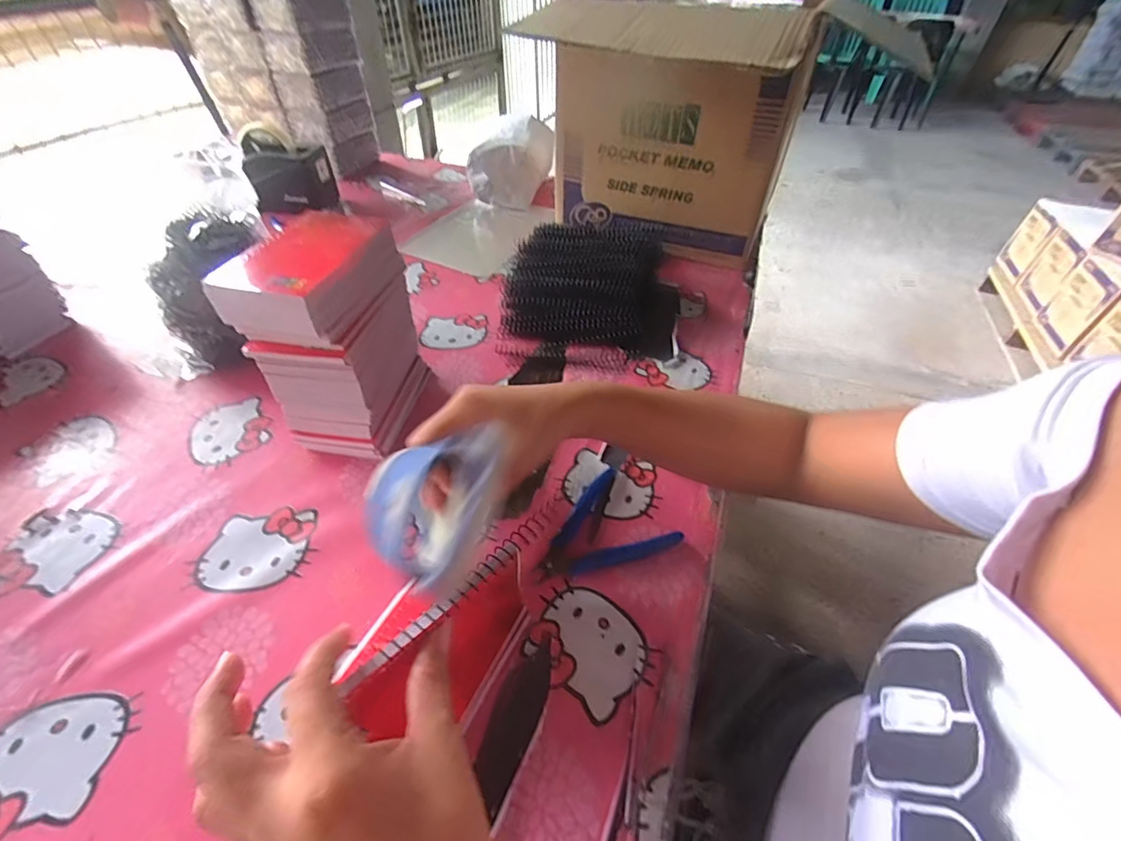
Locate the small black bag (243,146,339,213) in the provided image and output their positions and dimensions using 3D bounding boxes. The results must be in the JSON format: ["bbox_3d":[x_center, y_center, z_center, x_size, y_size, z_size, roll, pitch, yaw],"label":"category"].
[{"bbox_3d":[-0.459,-0.407,0.821,0.124,0.108,0.082,2,34,2],"label":"small black bag"}]

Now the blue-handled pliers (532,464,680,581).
[{"bbox_3d":[0.030,0.081,0.402,0.118,0.007,0.088,-10,46,-10],"label":"blue-handled pliers"}]

